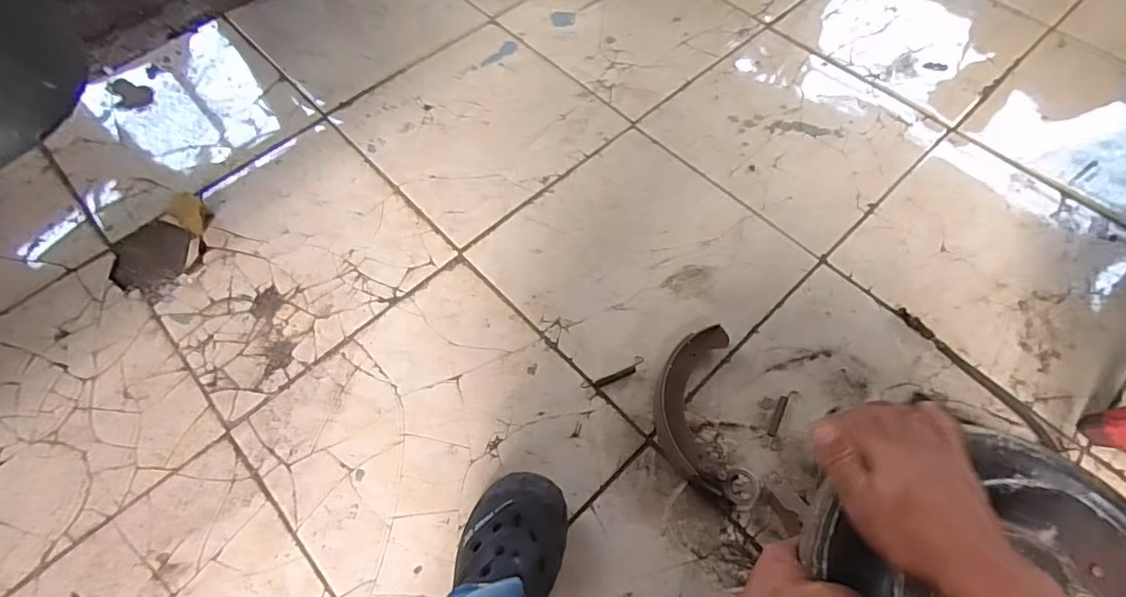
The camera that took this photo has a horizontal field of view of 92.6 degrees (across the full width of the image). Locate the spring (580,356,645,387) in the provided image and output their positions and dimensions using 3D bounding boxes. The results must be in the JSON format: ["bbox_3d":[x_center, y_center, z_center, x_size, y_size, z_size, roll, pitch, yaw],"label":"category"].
[{"bbox_3d":[0.074,0.108,0.760,0.092,0.005,0.018,-23,66,-10],"label":"spring"}]

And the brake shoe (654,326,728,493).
[{"bbox_3d":[0.172,0.140,0.723,0.091,0.035,0.220,8,64,5],"label":"brake shoe"}]

